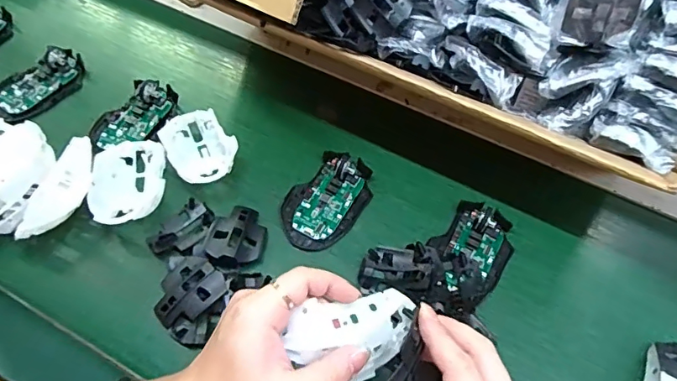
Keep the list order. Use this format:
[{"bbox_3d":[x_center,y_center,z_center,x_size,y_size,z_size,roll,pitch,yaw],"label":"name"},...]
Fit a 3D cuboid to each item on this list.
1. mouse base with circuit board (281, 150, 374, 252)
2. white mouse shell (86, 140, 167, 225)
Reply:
[{"bbox_3d":[-0.012,0.007,0.500,0.073,0.021,0.113,30,62,17],"label":"mouse base with circuit board"},{"bbox_3d":[-0.215,-0.008,0.494,0.066,0.037,0.106,-6,58,-5],"label":"white mouse shell"}]

